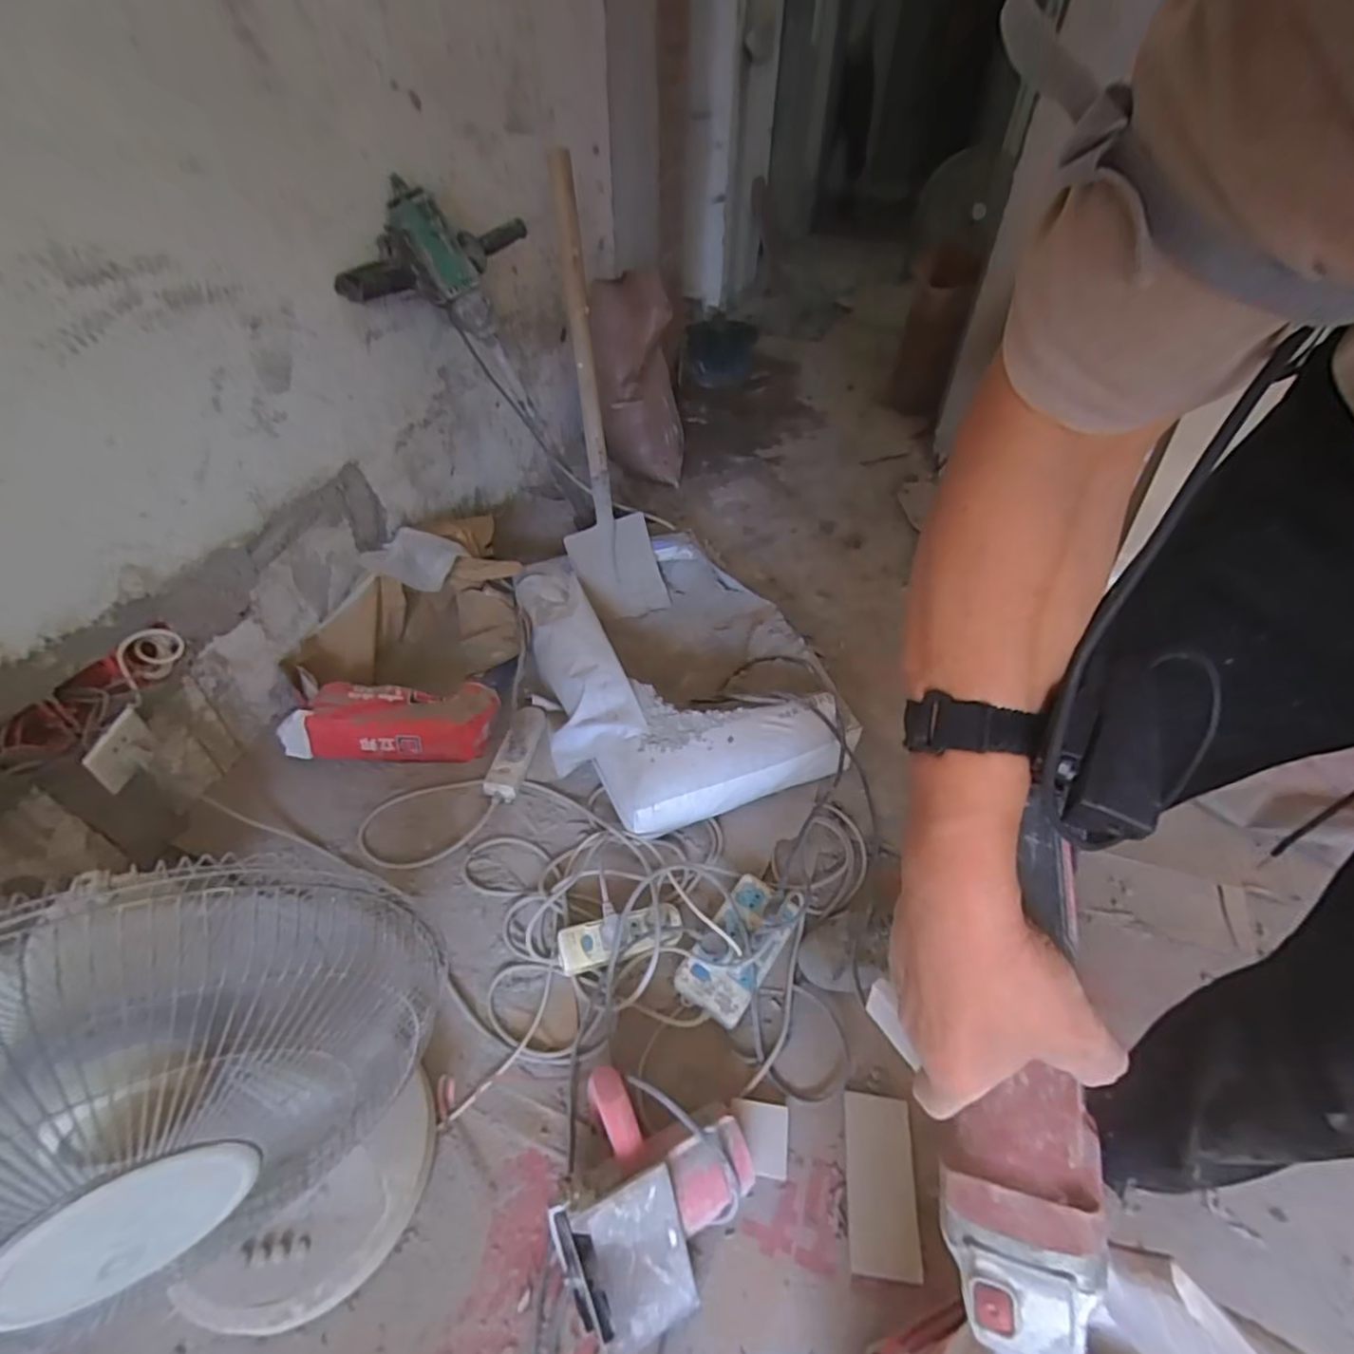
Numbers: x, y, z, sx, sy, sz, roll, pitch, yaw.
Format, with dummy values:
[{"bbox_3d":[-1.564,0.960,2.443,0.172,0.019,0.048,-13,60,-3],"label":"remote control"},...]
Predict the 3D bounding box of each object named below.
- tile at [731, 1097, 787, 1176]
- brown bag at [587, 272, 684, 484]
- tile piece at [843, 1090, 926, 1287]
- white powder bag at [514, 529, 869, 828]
[{"bbox_3d":[0.094,0.522,0.727,0.066,0.008,0.068,12,54,-5],"label":"tile"},{"bbox_3d":[-0.095,-0.749,1.668,0.228,0.474,0.174,-1,45,-3],"label":"brown bag"},{"bbox_3d":[0.227,0.559,0.710,0.075,0.009,0.159,6,46,4],"label":"tile piece"},{"bbox_3d":[-0.006,-0.022,1.153,0.454,0.145,0.580,-14,48,-15],"label":"white powder bag"}]

